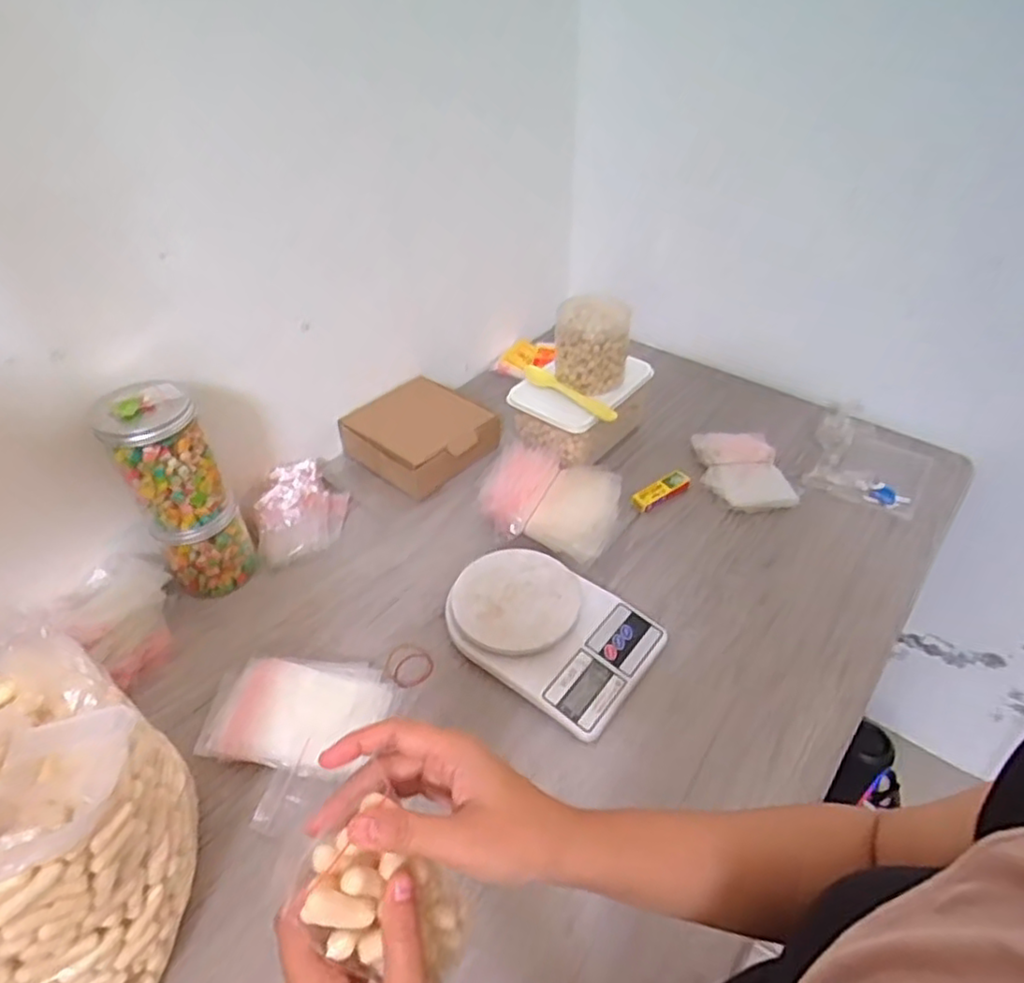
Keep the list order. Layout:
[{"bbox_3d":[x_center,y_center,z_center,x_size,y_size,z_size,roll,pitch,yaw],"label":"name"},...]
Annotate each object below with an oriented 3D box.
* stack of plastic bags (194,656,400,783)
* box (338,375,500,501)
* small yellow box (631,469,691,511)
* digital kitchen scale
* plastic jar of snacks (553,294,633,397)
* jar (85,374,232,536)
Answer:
[{"bbox_3d":[-0.202,0.211,0.628,0.156,0.044,0.117,6,42,9],"label":"stack of plastic bags"},{"bbox_3d":[-0.124,-0.076,0.919,0.179,0.072,0.160,29,50,30],"label":"box"},{"bbox_3d":[0.194,-0.001,0.855,0.086,0.018,0.028,-26,47,-25],"label":"small yellow box"},{"bbox_3d":[0.038,0.143,0.692,0.210,0.049,0.160,26,49,28],"label":"digital kitchen scale"},{"bbox_3d":[0.106,-0.195,0.871,0.098,0.104,0.076,4,42,6],"label":"plastic jar of snacks"},{"bbox_3d":[-0.356,-0.039,0.665,0.089,0.137,0.086,-28,48,-27],"label":"jar"}]

